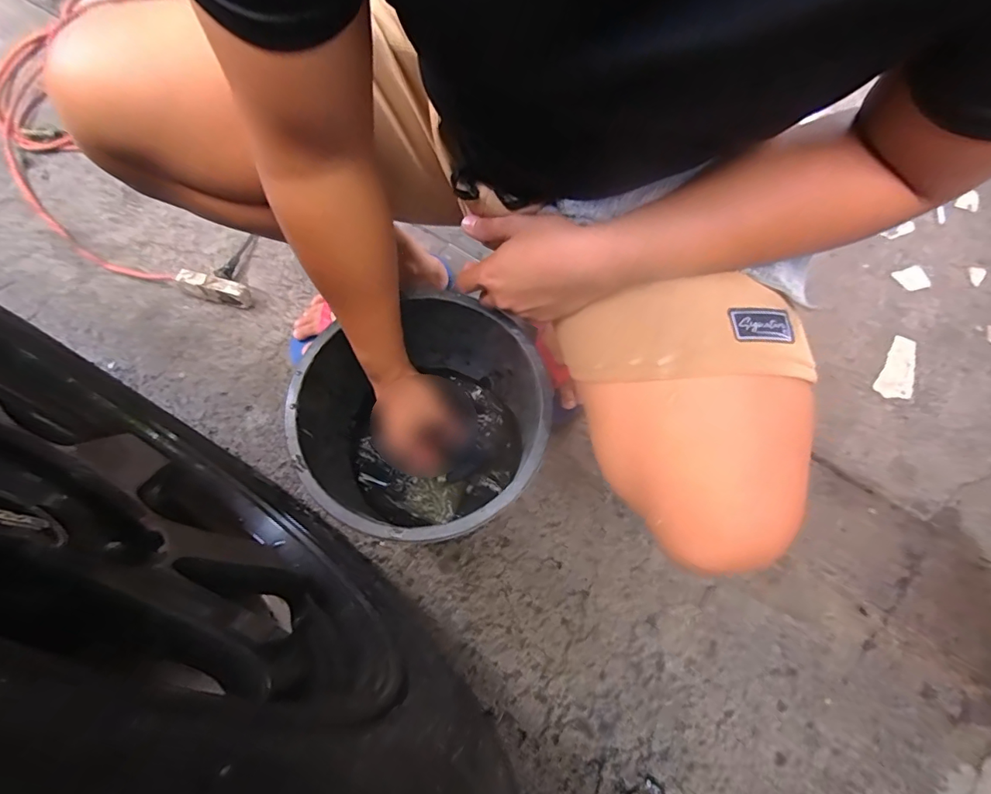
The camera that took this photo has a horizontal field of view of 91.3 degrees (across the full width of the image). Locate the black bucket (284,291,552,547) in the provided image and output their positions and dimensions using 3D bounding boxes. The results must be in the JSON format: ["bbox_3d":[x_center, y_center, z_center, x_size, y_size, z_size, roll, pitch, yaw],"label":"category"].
[{"bbox_3d":[-0.077,0.048,0.576,0.259,0.195,0.251,1,65,-2],"label":"black bucket"}]

